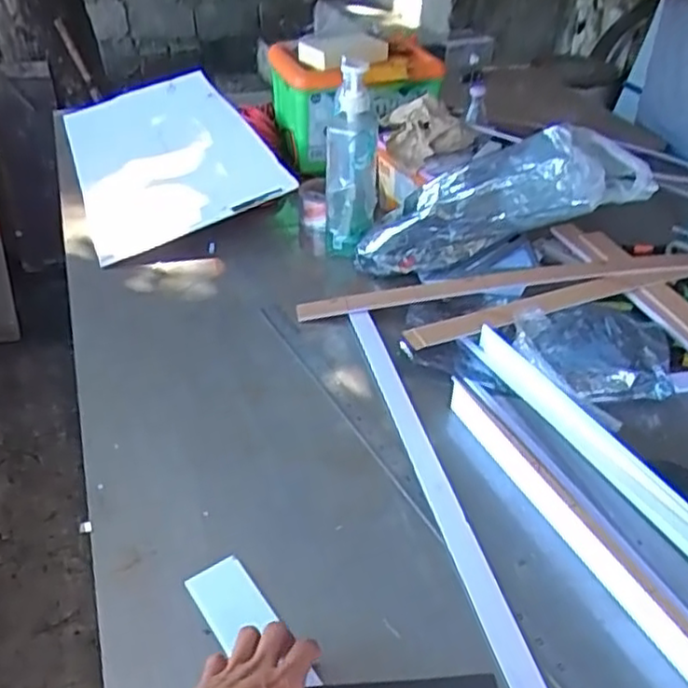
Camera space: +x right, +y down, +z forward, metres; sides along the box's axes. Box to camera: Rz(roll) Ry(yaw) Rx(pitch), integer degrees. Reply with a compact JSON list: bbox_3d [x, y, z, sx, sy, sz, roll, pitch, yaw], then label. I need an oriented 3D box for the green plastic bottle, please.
[{"bbox_3d":[0.011,-0.260,0.979,0.072,0.260,0.072,3,39,1],"label":"green plastic bottle"}]

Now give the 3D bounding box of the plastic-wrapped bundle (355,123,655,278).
[{"bbox_3d":[0.210,-0.202,0.969,0.398,0.142,0.123,-18,32,25],"label":"plastic-wrapped bundle"}]

